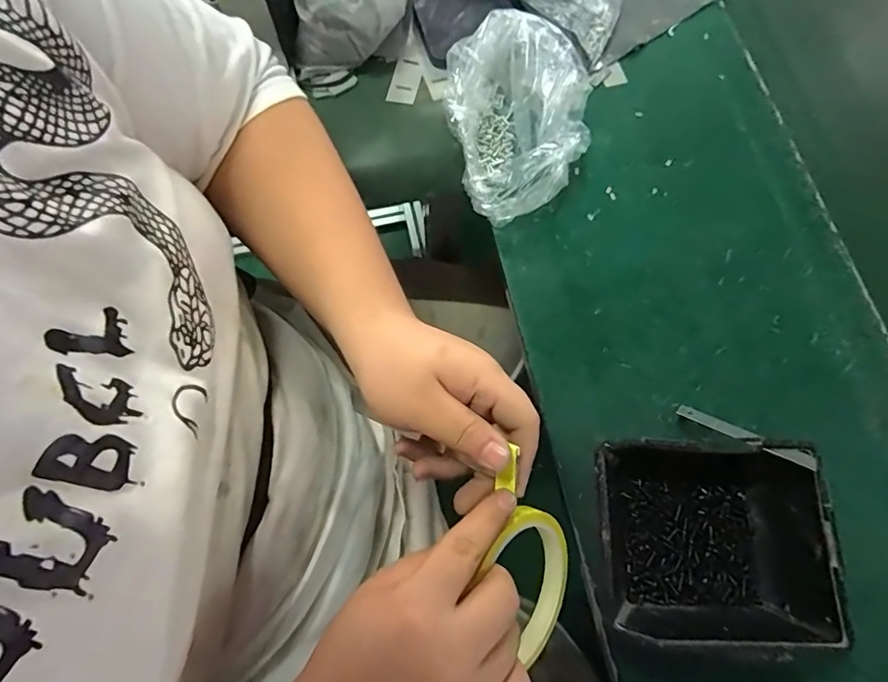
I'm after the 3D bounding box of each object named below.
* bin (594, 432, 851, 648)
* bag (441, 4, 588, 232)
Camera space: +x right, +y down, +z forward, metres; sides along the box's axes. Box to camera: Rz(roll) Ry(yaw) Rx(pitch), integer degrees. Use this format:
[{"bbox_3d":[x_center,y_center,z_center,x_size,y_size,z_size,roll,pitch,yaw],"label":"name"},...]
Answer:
[{"bbox_3d":[0.171,0.128,0.319,0.137,0.063,0.122,1,73,-1],"label":"bin"},{"bbox_3d":[0.068,-0.187,0.411,0.121,0.062,0.155,-14,74,-6],"label":"bag"}]

